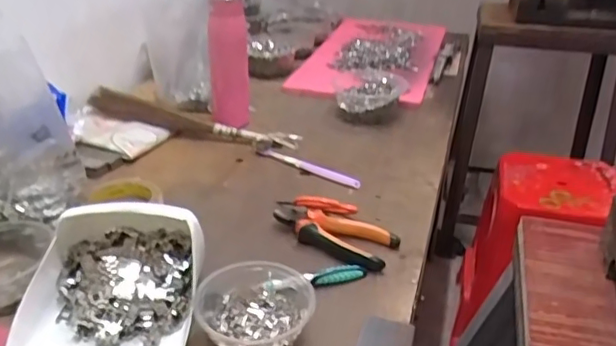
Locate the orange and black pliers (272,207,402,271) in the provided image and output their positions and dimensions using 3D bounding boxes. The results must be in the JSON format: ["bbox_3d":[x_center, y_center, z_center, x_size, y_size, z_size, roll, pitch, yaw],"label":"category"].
[{"bbox_3d":[0.027,0.070,0.671,0.148,0.022,0.068,19,33,26],"label":"orange and black pliers"}]

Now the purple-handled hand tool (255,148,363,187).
[{"bbox_3d":[-0.002,-0.014,0.837,0.180,0.009,0.016,20,34,32],"label":"purple-handled hand tool"}]

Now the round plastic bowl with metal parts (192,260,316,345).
[{"bbox_3d":[-0.050,0.129,0.528,0.105,0.048,0.102,2,29,-1],"label":"round plastic bowl with metal parts"}]

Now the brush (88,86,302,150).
[{"bbox_3d":[-0.191,-0.085,0.915,0.351,0.055,0.039,6,29,10],"label":"brush"}]

